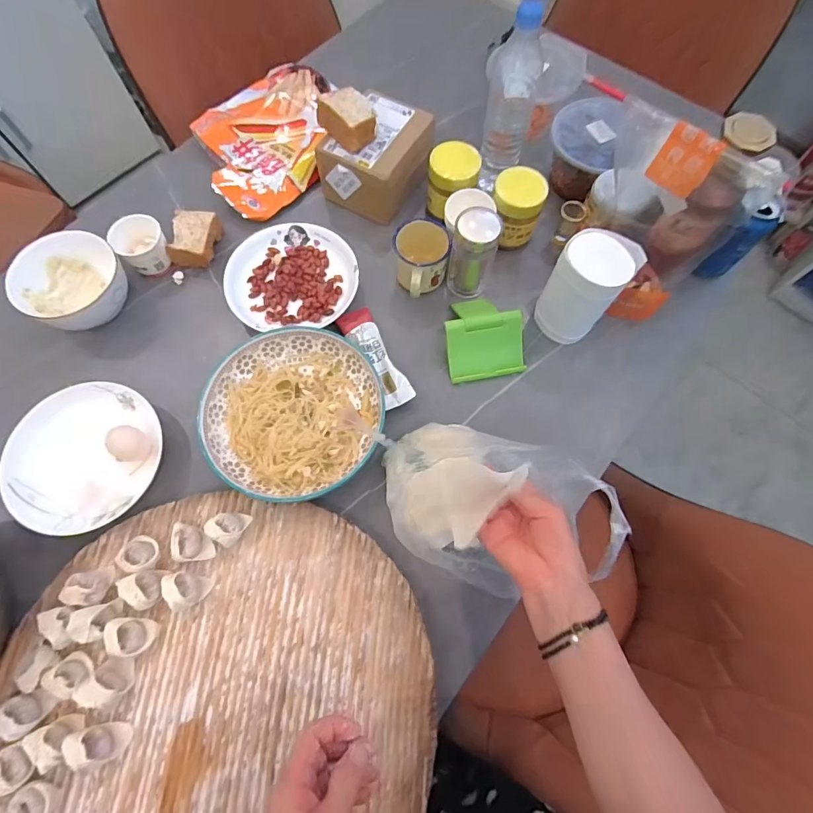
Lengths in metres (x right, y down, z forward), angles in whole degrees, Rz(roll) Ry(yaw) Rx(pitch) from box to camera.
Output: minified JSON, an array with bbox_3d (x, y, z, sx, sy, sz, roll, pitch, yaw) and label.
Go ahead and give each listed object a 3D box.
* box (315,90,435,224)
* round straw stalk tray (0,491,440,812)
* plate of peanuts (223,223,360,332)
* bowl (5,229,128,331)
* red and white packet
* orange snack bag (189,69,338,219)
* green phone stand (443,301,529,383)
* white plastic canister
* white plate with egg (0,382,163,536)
[{"bbox_3d":[-0.038,-0.365,0.654,0.122,0.085,0.145,34,73,11],"label":"box"},{"bbox_3d":[-0.179,0.299,0.423,0.404,0.029,0.411,1,70,-2],"label":"round straw stalk tray"},{"bbox_3d":[-0.157,-0.180,0.616,0.172,0.028,0.160,0,69,-1],"label":"plate of peanuts"},{"bbox_3d":[-0.439,-0.162,0.586,0.126,0.067,0.129,0,69,-1],"label":"bowl"},{"bbox_3d":[-0.041,-0.067,0.579,0.045,0.016,0.152,-25,72,-10],"label":"red and white packet"},{"bbox_3d":[-0.227,-0.425,0.701,0.210,0.055,0.293,7,69,2],"label":"orange snack bag"},{"bbox_3d":[0.100,-0.093,0.582,0.100,0.048,0.103,-9,70,-4],"label":"green phone stand"},{"bbox_3d":[0.217,-0.143,0.556,0.079,0.137,0.074,0,69,-1],"label":"white plastic canister"},{"bbox_3d":[-0.376,0.054,0.514,0.165,0.033,0.168,0,69,-1],"label":"white plate with egg"}]

